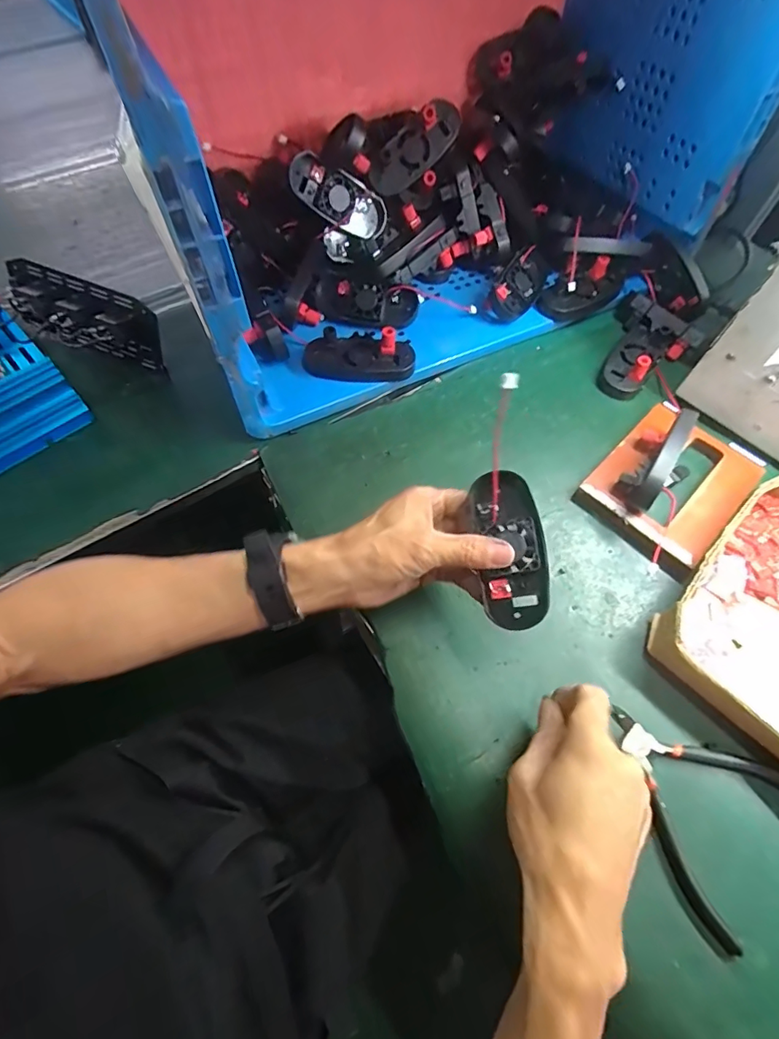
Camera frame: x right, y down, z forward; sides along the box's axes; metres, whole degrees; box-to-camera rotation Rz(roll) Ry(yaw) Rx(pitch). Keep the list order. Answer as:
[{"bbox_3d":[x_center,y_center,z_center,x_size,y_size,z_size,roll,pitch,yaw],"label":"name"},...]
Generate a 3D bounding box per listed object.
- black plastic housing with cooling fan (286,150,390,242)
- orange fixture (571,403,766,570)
[{"bbox_3d":[-0.059,-0.370,0.557,0.117,0.050,0.023,17,35,-31],"label":"black plastic housing with cooling fan"},{"bbox_3d":[0.274,-0.035,0.470,0.151,0.023,0.120,-41,70,-20],"label":"orange fixture"}]

